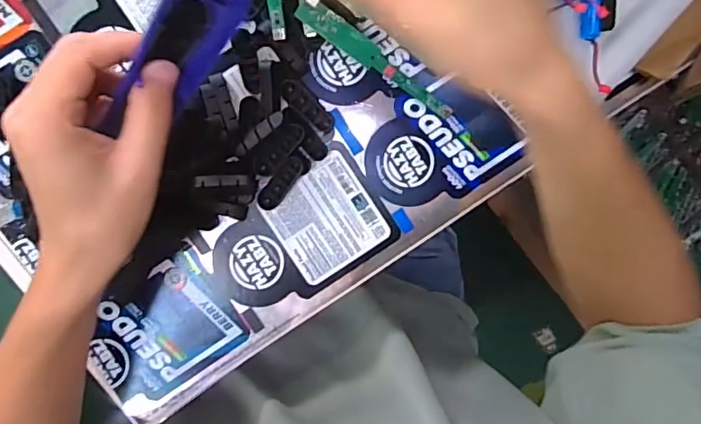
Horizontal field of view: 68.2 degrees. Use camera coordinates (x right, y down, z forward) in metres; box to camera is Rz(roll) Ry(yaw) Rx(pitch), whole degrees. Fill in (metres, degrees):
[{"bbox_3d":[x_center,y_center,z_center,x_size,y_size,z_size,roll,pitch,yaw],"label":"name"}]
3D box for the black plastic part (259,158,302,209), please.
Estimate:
[{"bbox_3d":[-0.054,-0.022,0.399,0.015,0.005,0.048,39,107,-5],"label":"black plastic part"}]

